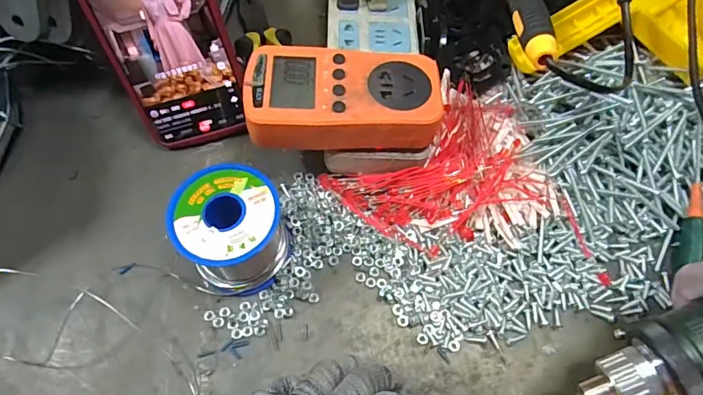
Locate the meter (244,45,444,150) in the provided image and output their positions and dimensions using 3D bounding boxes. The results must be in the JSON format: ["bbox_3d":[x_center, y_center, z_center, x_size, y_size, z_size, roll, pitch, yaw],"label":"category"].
[{"bbox_3d":[-0.004,-0.067,0.312,0.125,0.034,0.066,-1,63,-1],"label":"meter"}]

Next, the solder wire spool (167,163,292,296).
[{"bbox_3d":[-0.076,0.022,0.303,0.063,0.063,0.067,-1,64,2],"label":"solder wire spool"}]

